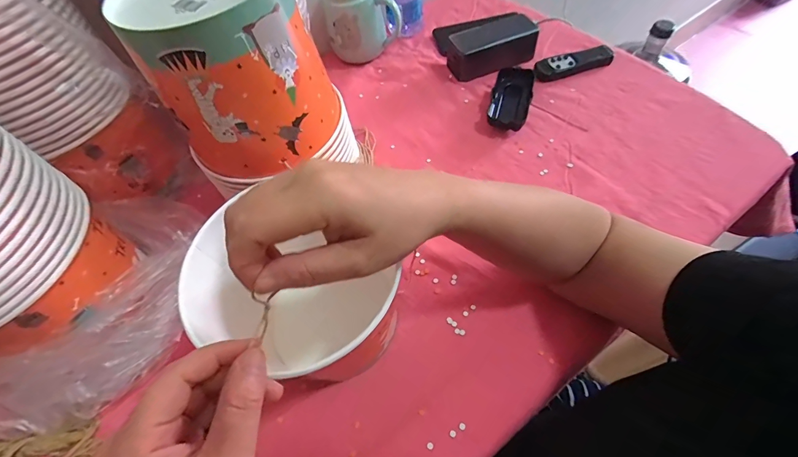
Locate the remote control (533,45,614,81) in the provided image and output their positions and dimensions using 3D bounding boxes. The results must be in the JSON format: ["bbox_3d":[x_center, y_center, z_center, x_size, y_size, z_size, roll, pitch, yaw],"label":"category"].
[{"bbox_3d":[0.262,-0.251,0.546,0.120,0.019,0.031,-16,59,-6],"label":"remote control"}]

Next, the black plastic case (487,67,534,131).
[{"bbox_3d":[0.156,-0.181,0.503,0.054,0.032,0.107,12,60,11],"label":"black plastic case"}]

